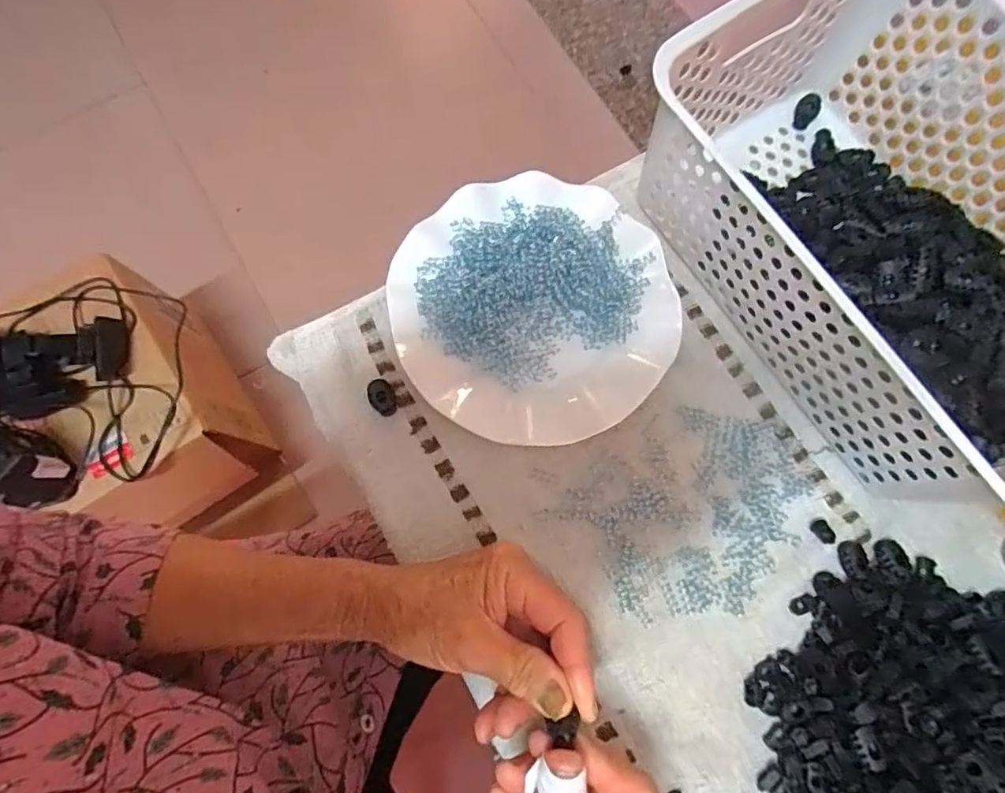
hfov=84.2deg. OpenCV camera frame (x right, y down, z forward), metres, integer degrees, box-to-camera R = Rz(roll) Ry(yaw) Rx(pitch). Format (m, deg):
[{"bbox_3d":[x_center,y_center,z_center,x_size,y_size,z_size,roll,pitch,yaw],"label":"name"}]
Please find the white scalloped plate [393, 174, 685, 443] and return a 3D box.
[{"bbox_3d":[0.021,-0.059,0.370,0.177,0.030,0.177,0,77,1],"label":"white scalloped plate"}]

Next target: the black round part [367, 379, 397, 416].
[{"bbox_3d":[-0.079,0.001,0.366,0.017,0.006,0.024,-18,77,-3],"label":"black round part"}]

